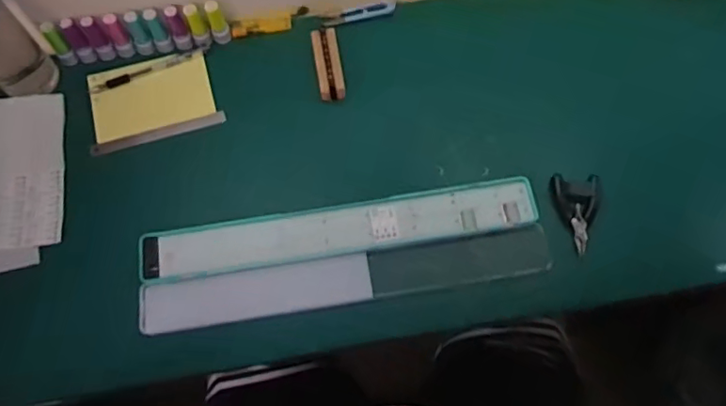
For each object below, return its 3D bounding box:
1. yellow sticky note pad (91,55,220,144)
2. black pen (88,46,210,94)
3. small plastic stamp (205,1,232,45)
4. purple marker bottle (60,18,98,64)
[{"bbox_3d":[-0.270,-0.140,0.710,0.149,0.008,0.106,-15,68,-5],"label":"yellow sticky note pad"},{"bbox_3d":[-0.277,-0.175,0.729,0.159,0.007,0.016,-24,69,-8],"label":"black pen"},{"bbox_3d":[-0.187,-0.234,0.721,0.021,0.058,0.020,-10,68,-3],"label":"small plastic stamp"},{"bbox_3d":[-0.364,-0.208,0.709,0.022,0.057,0.020,-38,72,-13],"label":"purple marker bottle"}]

